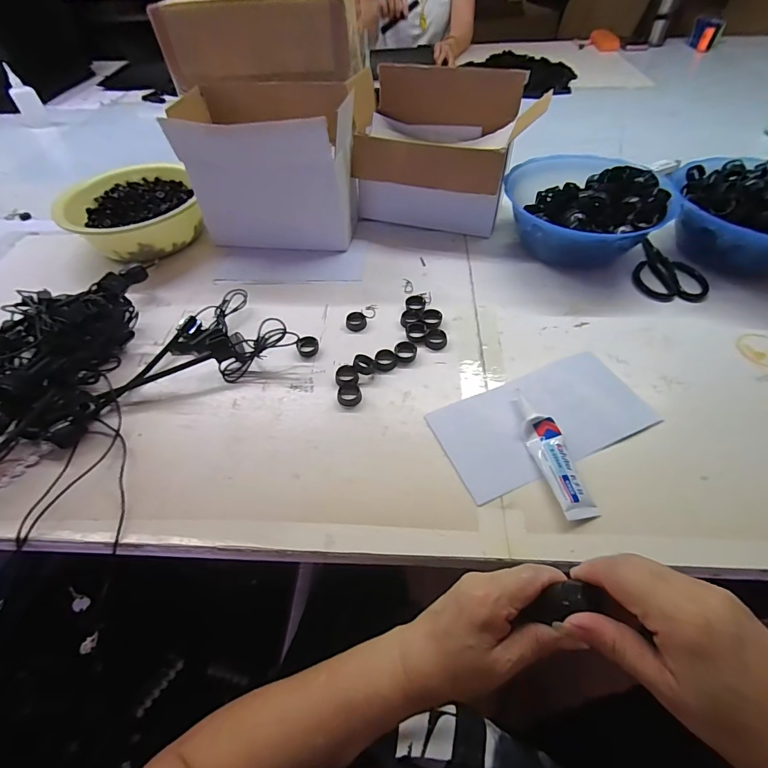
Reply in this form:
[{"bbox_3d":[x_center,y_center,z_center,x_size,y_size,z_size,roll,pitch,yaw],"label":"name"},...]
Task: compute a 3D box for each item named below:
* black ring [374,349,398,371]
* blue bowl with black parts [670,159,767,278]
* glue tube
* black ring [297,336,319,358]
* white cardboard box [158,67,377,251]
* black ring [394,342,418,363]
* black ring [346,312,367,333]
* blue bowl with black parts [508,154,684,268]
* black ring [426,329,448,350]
[{"bbox_3d":[0.003,-0.030,0.508,0.027,0.008,0.029,-1,53,2],"label":"black ring"},{"bbox_3d":[0.543,-0.245,0.588,0.196,0.100,0.231,-35,59,-22],"label":"blue bowl with black parts"},{"bbox_3d":[0.170,0.067,0.413,0.032,0.019,0.146,-11,53,-5],"label":"glue tube"},{"bbox_3d":[-0.100,-0.051,0.531,0.026,0.017,0.027,-1,53,2],"label":"black ring"},{"bbox_3d":[-0.159,-0.363,0.661,0.257,0.192,0.193,5,53,6],"label":"white cardboard box"},{"bbox_3d":[0.028,-0.043,0.515,0.028,0.012,0.027,-1,53,2],"label":"black ring"},{"bbox_3d":[-0.038,-0.087,0.556,0.028,0.012,0.027,-1,53,2],"label":"black ring"},{"bbox_3d":[0.304,-0.257,0.614,0.200,0.096,0.201,-1,52,1],"label":"blue bowl with black parts"},{"bbox_3d":[0.070,-0.060,0.528,0.028,0.012,0.026,-1,53,2],"label":"black ring"}]

